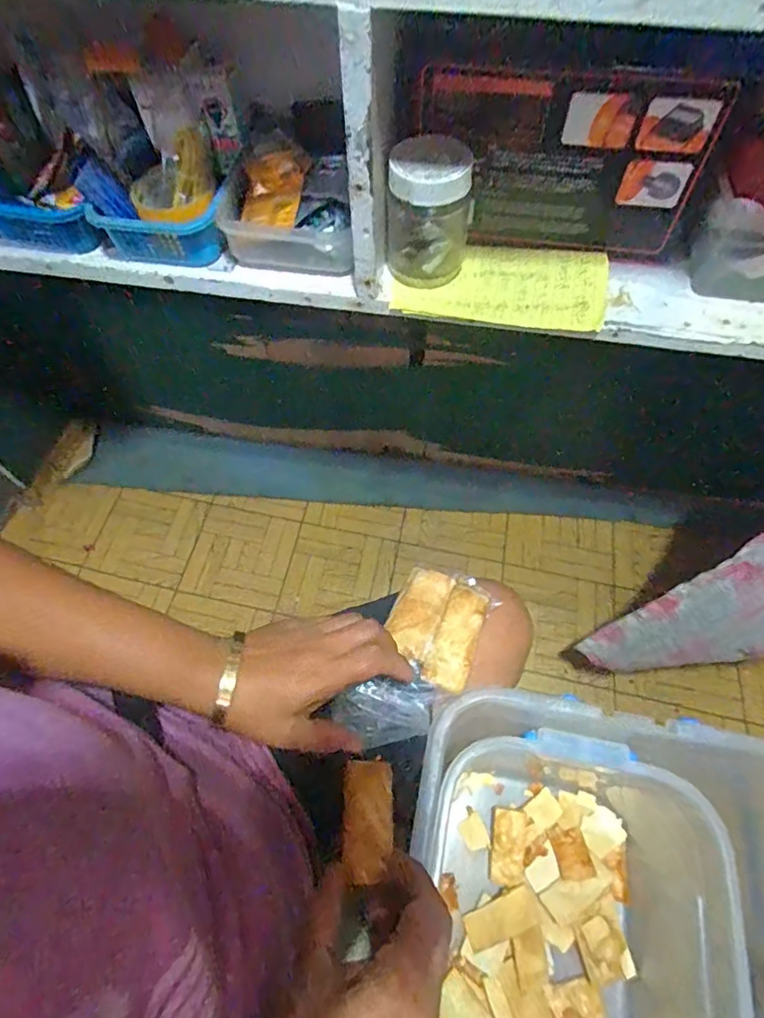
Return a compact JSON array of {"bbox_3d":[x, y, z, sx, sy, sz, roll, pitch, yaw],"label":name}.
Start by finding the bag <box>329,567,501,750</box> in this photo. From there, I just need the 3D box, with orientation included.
[{"bbox_3d":[0.031,0.119,0.430,0.080,0.034,0.167,28,50,16],"label":"bag"}]

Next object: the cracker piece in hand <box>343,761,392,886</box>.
[{"bbox_3d":[-0.009,0.199,0.339,0.030,0.008,0.070,-1,42,0],"label":"cracker piece in hand"}]

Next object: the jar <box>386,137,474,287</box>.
[{"bbox_3d":[0.043,-0.265,0.474,0.072,0.103,0.068,-1,61,1],"label":"jar"}]

